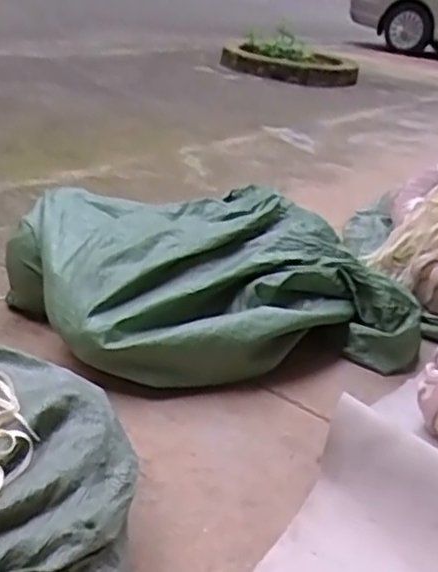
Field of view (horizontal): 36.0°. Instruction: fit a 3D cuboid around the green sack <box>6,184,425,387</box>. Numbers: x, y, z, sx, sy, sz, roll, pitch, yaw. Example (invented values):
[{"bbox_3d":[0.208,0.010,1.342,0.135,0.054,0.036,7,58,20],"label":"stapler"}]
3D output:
[{"bbox_3d":[-0.012,-0.024,1.477,0.805,0.205,0.566,-4,31,-27],"label":"green sack"}]

